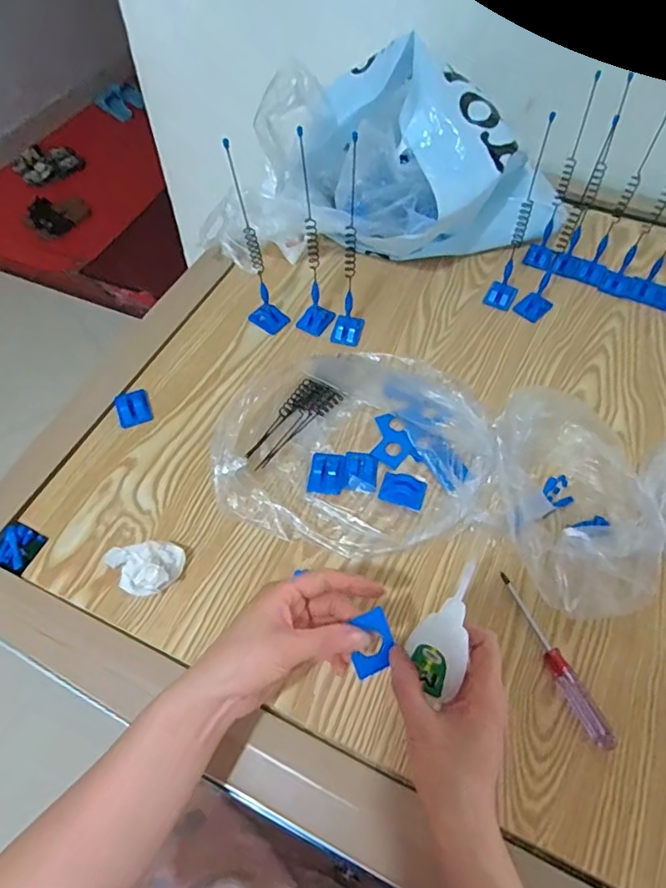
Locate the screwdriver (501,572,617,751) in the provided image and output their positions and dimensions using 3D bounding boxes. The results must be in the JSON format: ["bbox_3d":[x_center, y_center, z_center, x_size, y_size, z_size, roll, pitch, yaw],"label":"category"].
[{"bbox_3d":[0.187,0.177,0.455,0.019,0.013,0.148,-17,59,-11],"label":"screwdriver"}]

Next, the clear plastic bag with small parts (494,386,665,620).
[{"bbox_3d":[0.225,0.027,0.505,0.149,0.098,0.234,5,57,3],"label":"clear plastic bag with small parts"}]

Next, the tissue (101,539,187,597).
[{"bbox_3d":[-0.174,0.108,0.477,0.071,0.048,0.047,0,57,0],"label":"tissue"}]

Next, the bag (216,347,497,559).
[{"bbox_3d":[0.030,-0.017,0.554,0.261,0.061,0.249,8,58,5],"label":"bag"}]

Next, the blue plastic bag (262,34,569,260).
[{"bbox_3d":[0.094,-0.349,0.692,0.370,0.184,0.195,30,62,18],"label":"blue plastic bag"}]

